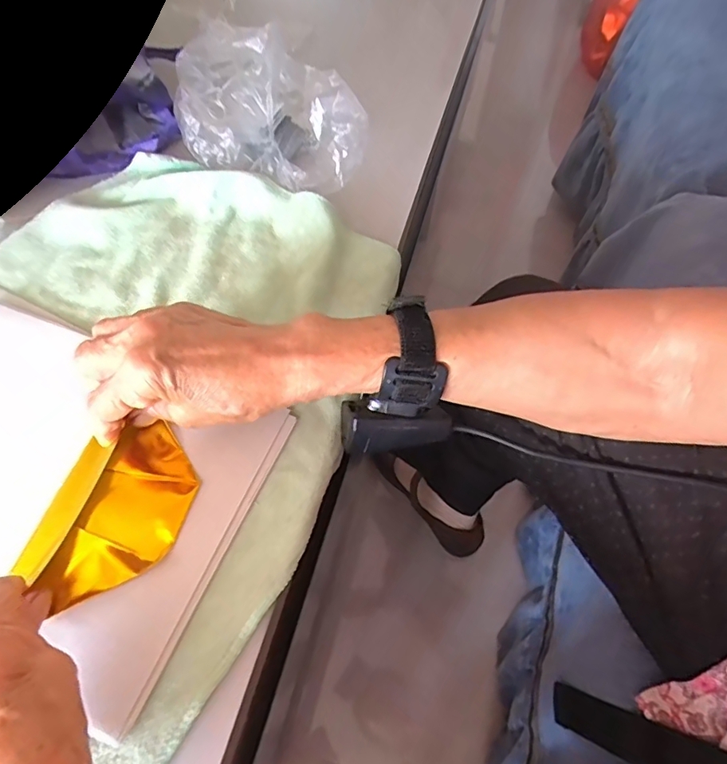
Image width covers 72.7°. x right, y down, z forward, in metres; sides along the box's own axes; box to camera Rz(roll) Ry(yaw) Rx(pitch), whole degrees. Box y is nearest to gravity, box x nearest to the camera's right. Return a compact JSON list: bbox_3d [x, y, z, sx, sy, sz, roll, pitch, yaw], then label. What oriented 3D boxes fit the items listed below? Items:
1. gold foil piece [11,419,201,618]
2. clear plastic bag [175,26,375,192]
[{"bbox_3d":[-0.142,0.074,0.290,0.072,0.015,0.105,14,57,5],"label":"gold foil piece"},{"bbox_3d":[-0.080,-0.252,0.457,0.170,0.081,0.131,11,58,4],"label":"clear plastic bag"}]

